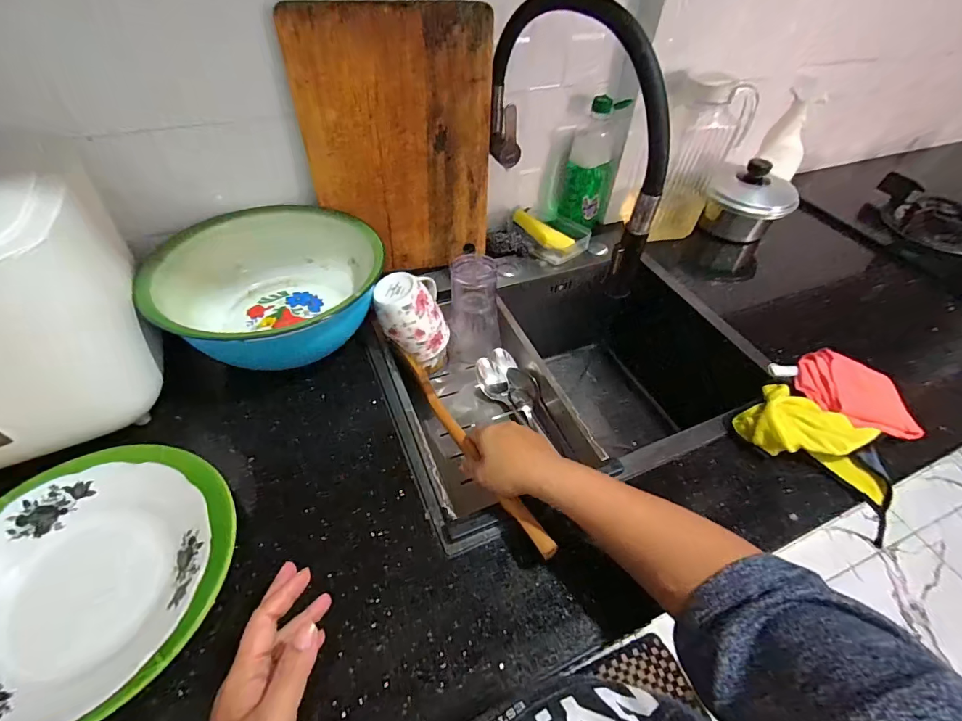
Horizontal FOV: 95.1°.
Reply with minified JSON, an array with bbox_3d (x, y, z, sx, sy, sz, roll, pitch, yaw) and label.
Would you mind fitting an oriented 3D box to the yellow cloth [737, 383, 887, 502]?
[{"bbox_3d":[0.394,0.092,0.519,0.164,0.057,0.080,24,51,17],"label":"yellow cloth"}]

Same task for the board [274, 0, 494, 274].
[{"bbox_3d":[-0.108,-0.284,0.612,0.247,0.329,0.028,-9,49,-11],"label":"board"}]

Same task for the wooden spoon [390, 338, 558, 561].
[{"bbox_3d":[-0.023,0.079,0.489,0.017,0.039,0.316,-25,51,-24],"label":"wooden spoon"}]

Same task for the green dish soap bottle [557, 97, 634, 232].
[{"bbox_3d":[0.189,-0.330,0.755,0.085,0.202,0.060,15,49,10],"label":"green dish soap bottle"}]

